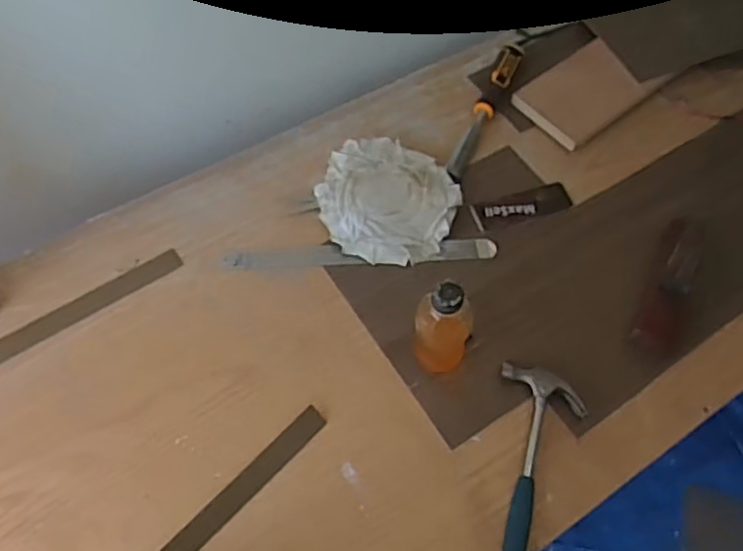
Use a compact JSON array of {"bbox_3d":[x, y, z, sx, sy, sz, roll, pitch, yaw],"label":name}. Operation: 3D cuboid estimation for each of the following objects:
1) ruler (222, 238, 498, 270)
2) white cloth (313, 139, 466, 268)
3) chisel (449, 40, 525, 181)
[{"bbox_3d":[-0.011,-0.026,0.833,0.335,0.009,0.029,-4,74,-6],"label":"ruler"},{"bbox_3d":[0.022,-0.099,0.861,0.170,0.027,0.177,23,63,8],"label":"white cloth"},{"bbox_3d":[0.164,-0.238,0.948,0.033,0.025,0.271,23,63,8],"label":"chisel"}]

